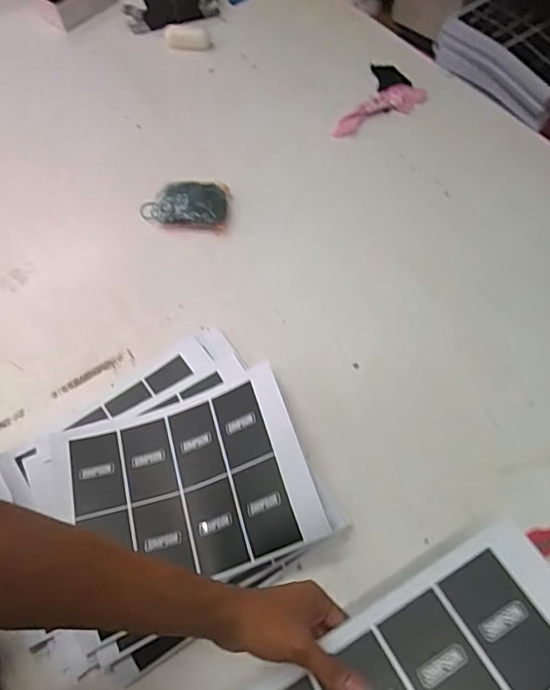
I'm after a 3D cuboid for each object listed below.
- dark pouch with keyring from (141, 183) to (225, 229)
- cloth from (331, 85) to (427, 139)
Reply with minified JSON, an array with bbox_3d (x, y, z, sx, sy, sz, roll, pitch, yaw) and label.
[{"bbox_3d":[-0.159,-0.250,0.906,0.152,0.035,0.093,3,62,3],"label":"dark pouch with keyring"},{"bbox_3d":[0.206,-0.476,1.027,0.220,0.022,0.069,-29,65,-13],"label":"cloth"}]

